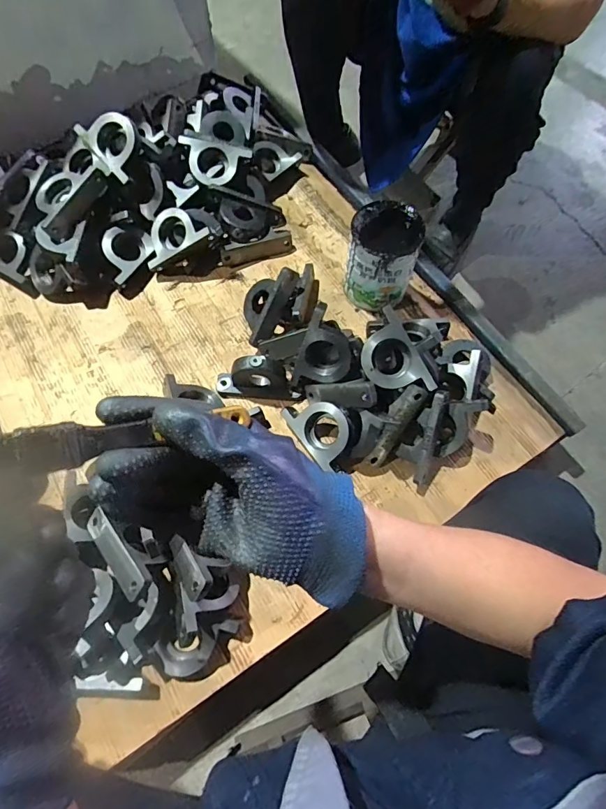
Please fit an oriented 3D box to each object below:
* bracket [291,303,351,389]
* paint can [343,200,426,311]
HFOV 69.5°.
[{"bbox_3d":[0.037,-0.080,0.722,0.085,0.150,0.029,29,34,11],"label":"bracket"},{"bbox_3d":[0.145,-0.271,0.813,0.118,0.151,0.124,0,67,-1],"label":"paint can"}]

